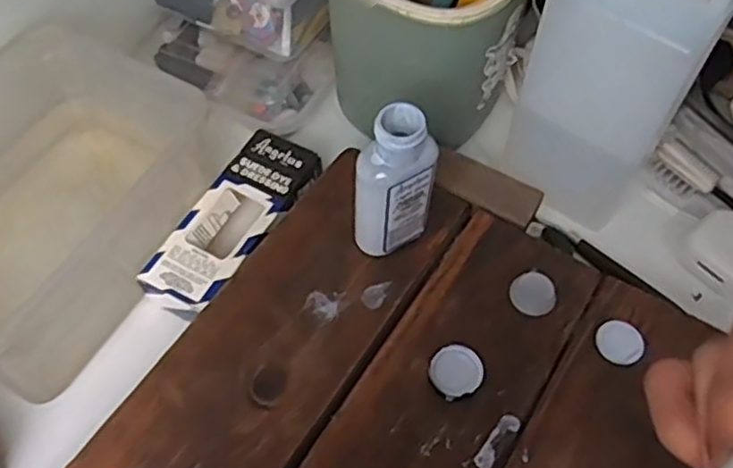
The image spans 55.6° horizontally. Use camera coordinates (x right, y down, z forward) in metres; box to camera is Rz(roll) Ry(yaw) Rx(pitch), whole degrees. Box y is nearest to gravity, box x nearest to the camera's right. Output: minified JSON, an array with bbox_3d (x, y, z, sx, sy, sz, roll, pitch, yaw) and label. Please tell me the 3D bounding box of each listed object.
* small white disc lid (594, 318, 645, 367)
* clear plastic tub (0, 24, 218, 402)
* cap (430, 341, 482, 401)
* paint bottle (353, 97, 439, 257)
[{"bbox_3d":[0.149,0.063,0.408,0.024,0.006,0.029,-17,60,-11],"label":"small white disc lid"},{"bbox_3d":[-0.208,-0.021,0.458,0.158,0.106,0.226,23,61,13],"label":"clear plastic tub"},{"bbox_3d":[0.050,0.078,0.391,0.028,0.011,0.029,0,59,0],"label":"cap"},{"bbox_3d":[0.017,-0.026,0.401,0.042,0.103,0.037,12,59,7],"label":"paint bottle"}]

